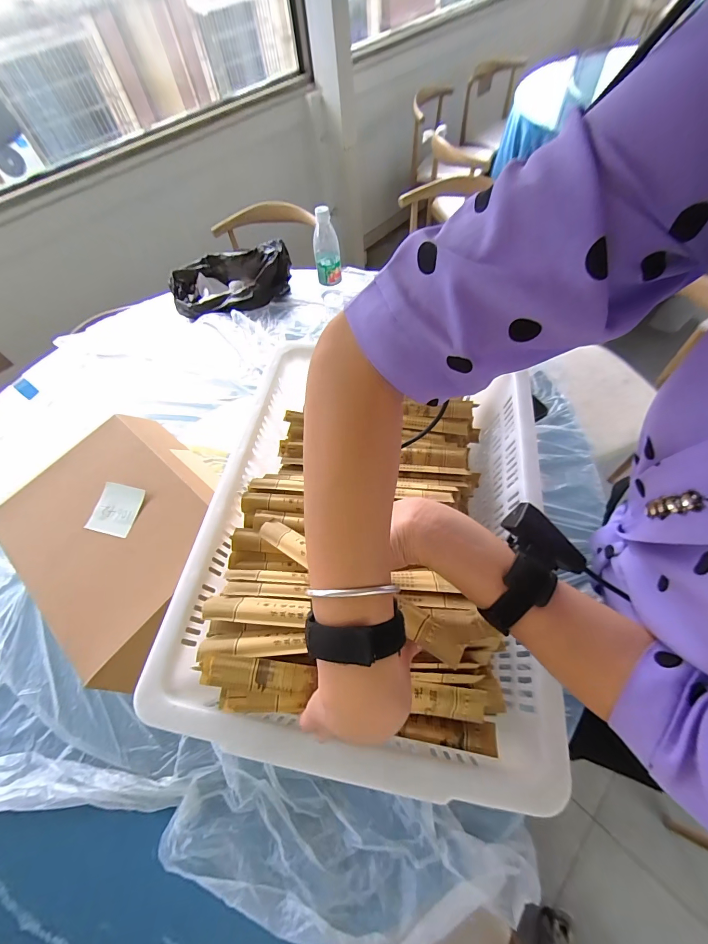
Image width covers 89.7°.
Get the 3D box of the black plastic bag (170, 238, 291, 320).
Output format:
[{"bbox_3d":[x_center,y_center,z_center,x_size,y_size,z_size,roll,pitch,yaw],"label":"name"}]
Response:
[{"bbox_3d":[-0.337,-0.533,0.971,0.328,0.103,0.232,-4,60,-2],"label":"black plastic bag"}]

